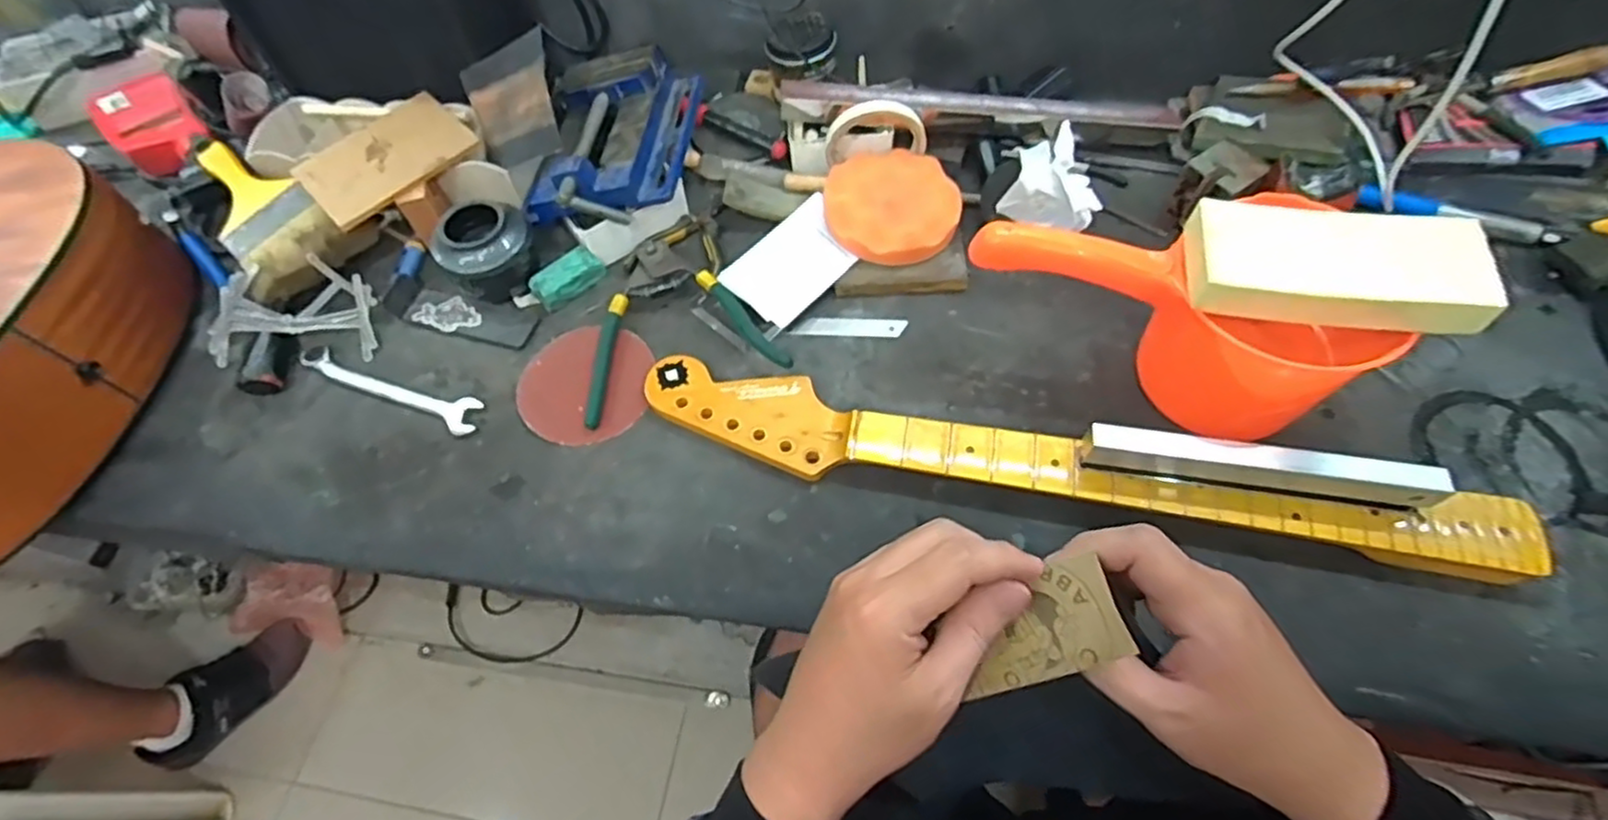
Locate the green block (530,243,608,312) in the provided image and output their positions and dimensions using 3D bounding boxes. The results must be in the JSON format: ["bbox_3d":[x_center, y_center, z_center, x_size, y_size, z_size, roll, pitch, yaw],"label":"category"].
[{"bbox_3d":[-0.219,-0.123,0.659,0.065,0.022,0.036,-35,64,-16],"label":"green block"}]

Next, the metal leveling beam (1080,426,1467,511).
[{"bbox_3d":[0.312,0.038,0.489,0.221,0.040,0.017,9,61,8],"label":"metal leveling beam"}]

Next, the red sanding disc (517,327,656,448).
[{"bbox_3d":[-0.187,-0.023,0.609,0.111,0.005,0.112,-1,60,2],"label":"red sanding disc"}]

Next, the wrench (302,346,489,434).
[{"bbox_3d":[-0.358,-0.022,0.618,0.182,0.006,0.032,21,63,14],"label":"wrench"}]

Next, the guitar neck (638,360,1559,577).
[{"bbox_3d":[0.185,0.045,0.535,0.653,0.031,0.080,11,61,9],"label":"guitar neck"}]

